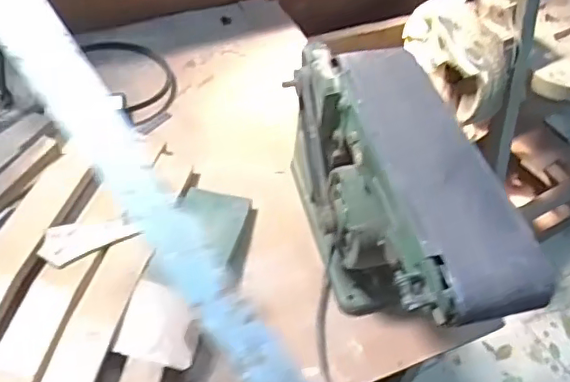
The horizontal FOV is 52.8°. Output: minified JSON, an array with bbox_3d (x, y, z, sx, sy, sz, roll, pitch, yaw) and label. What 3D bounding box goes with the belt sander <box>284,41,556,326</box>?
[{"bbox_3d":[0.132,0.026,0.779,0.153,0.278,0.429,-11,53,-15],"label":"belt sander"}]

